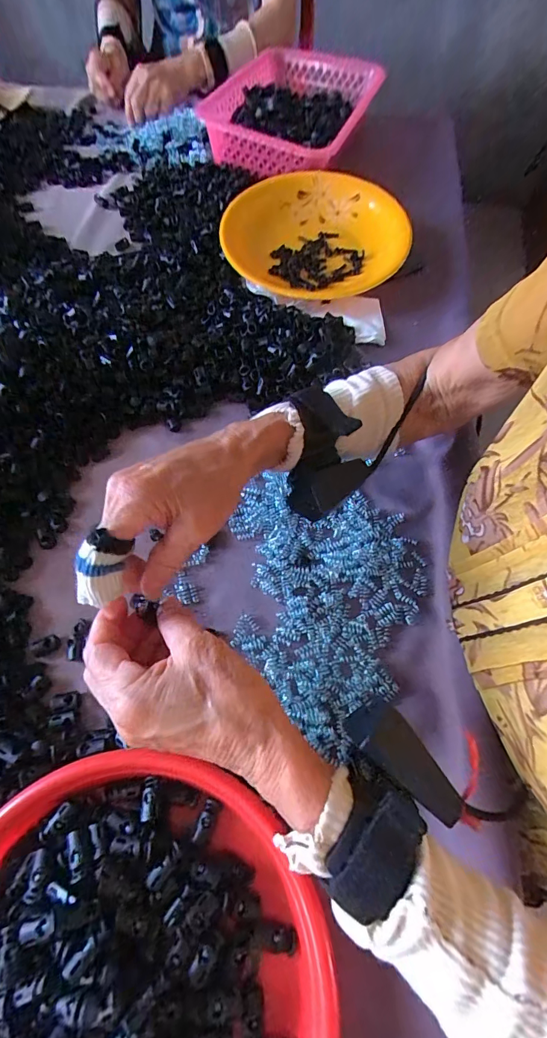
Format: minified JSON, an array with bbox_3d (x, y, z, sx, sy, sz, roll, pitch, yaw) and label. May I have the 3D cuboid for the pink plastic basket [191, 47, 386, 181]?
[{"bbox_3d":[0.038,-0.667,0.660,0.232,0.052,0.334,18,66,8],"label":"pink plastic basket"}]

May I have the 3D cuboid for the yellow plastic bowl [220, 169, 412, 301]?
[{"bbox_3d":[0.053,-0.389,0.557,0.232,0.051,0.241,0,64,0],"label":"yellow plastic bowl"}]

